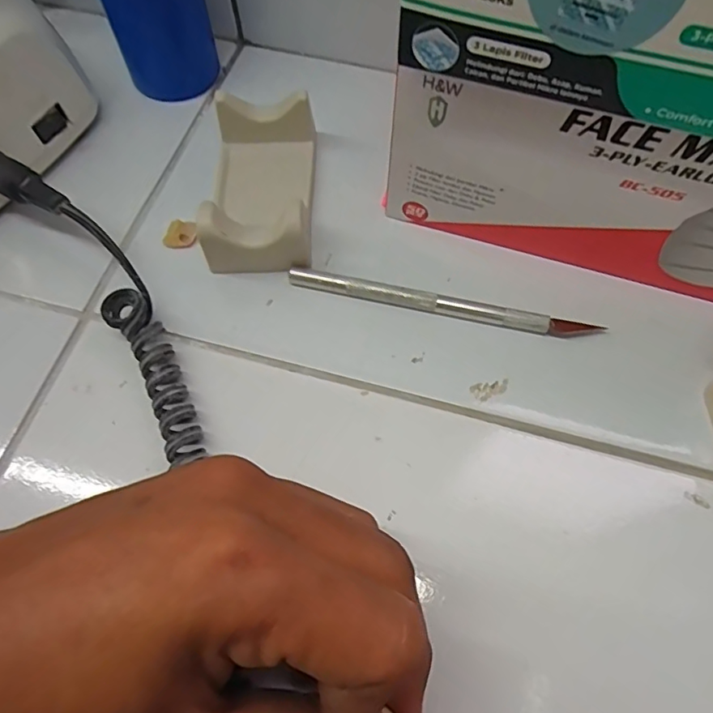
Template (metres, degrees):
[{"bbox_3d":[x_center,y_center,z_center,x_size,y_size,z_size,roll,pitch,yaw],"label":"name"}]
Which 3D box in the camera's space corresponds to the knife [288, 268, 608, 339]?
[{"bbox_3d":[0.037,-0.023,0.235,0.134,0.008,0.009,13,64,5],"label":"knife"}]

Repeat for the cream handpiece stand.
[{"bbox_3d":[-0.045,-0.079,0.247,0.047,0.035,0.083,-1,64,-2],"label":"cream handpiece stand"}]

